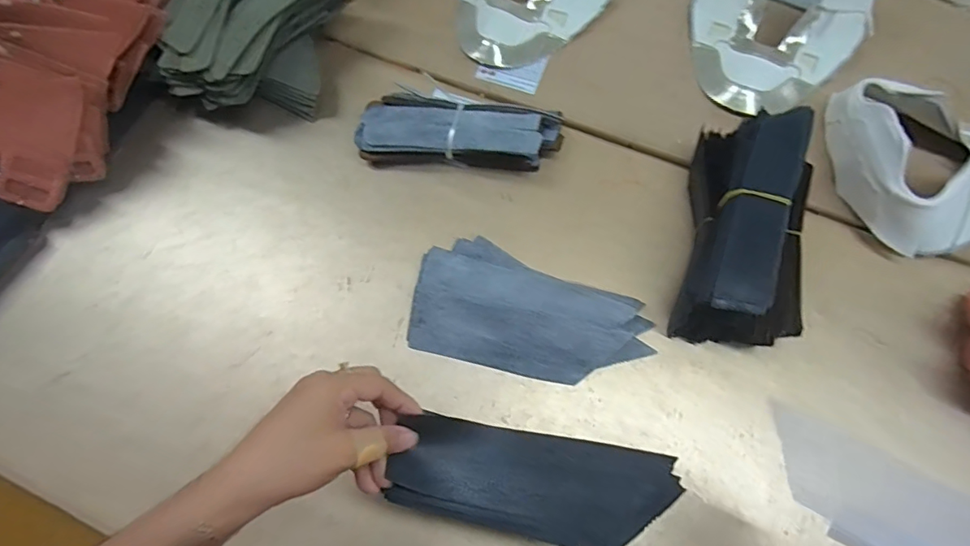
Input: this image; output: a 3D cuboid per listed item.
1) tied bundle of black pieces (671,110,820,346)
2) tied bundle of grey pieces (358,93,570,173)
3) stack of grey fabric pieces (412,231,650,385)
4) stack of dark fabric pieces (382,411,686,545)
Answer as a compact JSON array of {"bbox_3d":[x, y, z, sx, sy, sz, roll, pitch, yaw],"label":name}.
[{"bbox_3d":[0.240,-0.043,0.455,0.095,0.095,0.205,13,70,5],"label":"tied bundle of black pieces"},{"bbox_3d":[-0.026,-0.145,0.523,0.208,0.043,0.073,7,69,3],"label":"tied bundle of grey pieces"},{"bbox_3d":[0.042,0.035,0.466,0.211,0.026,0.112,14,70,5],"label":"stack of grey fabric pieces"},{"bbox_3d":[0.035,0.149,0.358,0.196,0.014,0.070,8,69,1],"label":"stack of dark fabric pieces"}]

